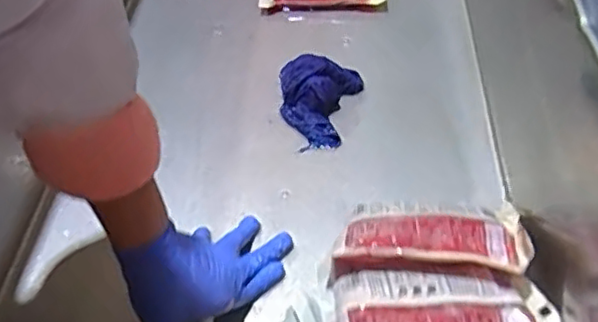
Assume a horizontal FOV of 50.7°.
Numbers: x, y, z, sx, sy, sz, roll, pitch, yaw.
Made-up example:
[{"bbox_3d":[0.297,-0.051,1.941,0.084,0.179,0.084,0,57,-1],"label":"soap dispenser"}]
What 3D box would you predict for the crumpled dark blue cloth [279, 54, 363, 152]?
[{"bbox_3d":[0.025,-0.077,0.709,0.092,0.041,0.125,-2,46,1],"label":"crumpled dark blue cloth"}]

